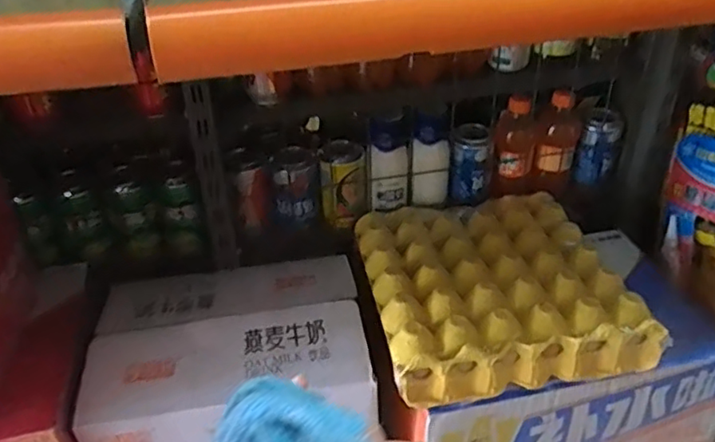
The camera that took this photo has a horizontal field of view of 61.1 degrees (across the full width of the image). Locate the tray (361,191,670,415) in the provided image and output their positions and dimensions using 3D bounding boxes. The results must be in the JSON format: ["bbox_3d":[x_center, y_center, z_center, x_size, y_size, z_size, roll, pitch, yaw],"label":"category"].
[{"bbox_3d":[0.161,0.074,0.752,0.286,0.074,0.278,-7,35,-9],"label":"tray"}]

